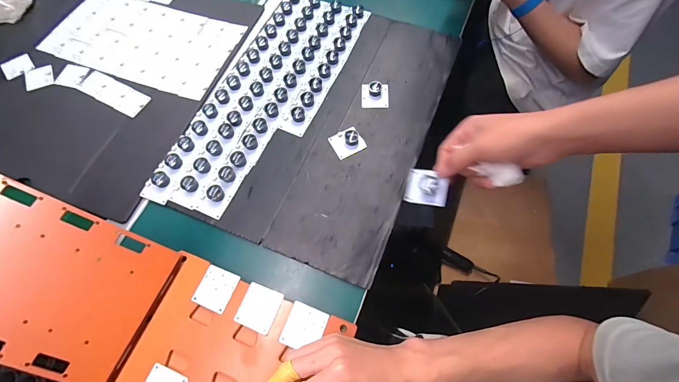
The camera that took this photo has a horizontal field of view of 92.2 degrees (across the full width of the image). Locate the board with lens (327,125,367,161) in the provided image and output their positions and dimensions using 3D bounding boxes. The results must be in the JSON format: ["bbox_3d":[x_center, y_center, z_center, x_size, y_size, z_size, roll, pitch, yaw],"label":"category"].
[{"bbox_3d":[0.013,-0.079,0.510,0.048,0.016,0.044,-25,68,-11],"label":"board with lens"}]

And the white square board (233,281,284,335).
[{"bbox_3d":[-0.097,0.140,0.392,0.045,0.004,0.049,20,67,9],"label":"white square board"}]

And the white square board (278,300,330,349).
[{"bbox_3d":[-0.041,0.160,0.383,0.046,0.005,0.048,20,67,9],"label":"white square board"}]

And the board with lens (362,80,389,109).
[{"bbox_3d":[0.060,-0.162,0.547,0.045,0.016,0.043,0,66,1],"label":"board with lens"}]

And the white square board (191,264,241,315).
[{"bbox_3d":[-0.152,0.121,0.402,0.044,0.004,0.048,20,67,9],"label":"white square board"}]

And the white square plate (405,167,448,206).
[{"bbox_3d":[0.110,-0.005,0.417,0.055,0.009,0.045,10,89,38],"label":"white square plate"}]

